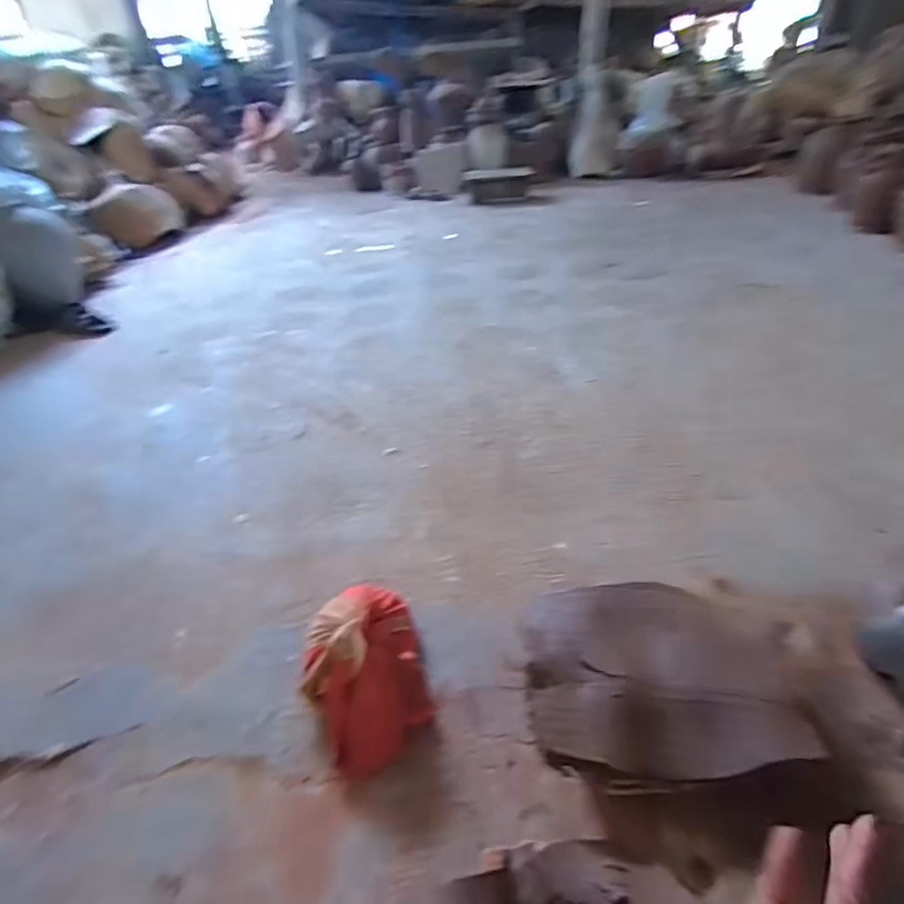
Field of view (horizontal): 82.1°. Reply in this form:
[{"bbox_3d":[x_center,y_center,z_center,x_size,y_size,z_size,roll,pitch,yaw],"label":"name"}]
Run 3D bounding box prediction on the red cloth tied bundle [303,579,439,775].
[{"bbox_3d":[-0.127,0.294,0.732,0.170,0.102,0.258,-12,39,-8],"label":"red cloth tied bundle"}]

